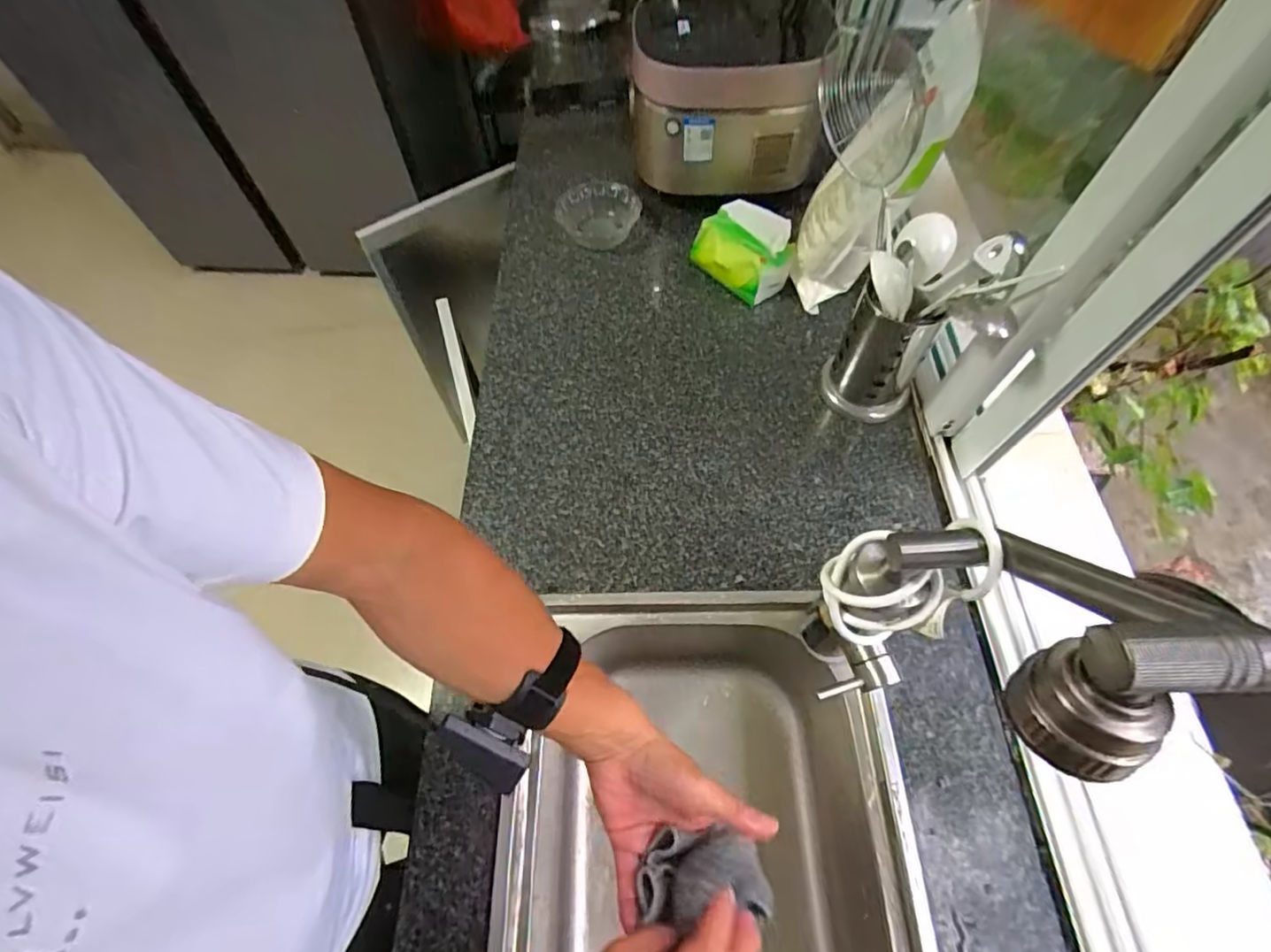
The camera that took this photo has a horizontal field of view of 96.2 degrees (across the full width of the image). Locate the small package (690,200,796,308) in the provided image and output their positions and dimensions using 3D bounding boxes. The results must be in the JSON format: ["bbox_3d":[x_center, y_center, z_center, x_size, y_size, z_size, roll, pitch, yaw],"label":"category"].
[{"bbox_3d":[0.169,-0.332,0.849,0.108,0.083,0.135,-36,67,-16],"label":"small package"}]

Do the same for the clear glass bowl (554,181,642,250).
[{"bbox_3d":[-0.055,-0.425,0.929,0.120,0.041,0.135,-36,67,-16],"label":"clear glass bowl"}]

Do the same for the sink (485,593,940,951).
[{"bbox_3d":[0.067,0.415,0.602,0.382,0.222,0.526,-1,62,1],"label":"sink"}]

